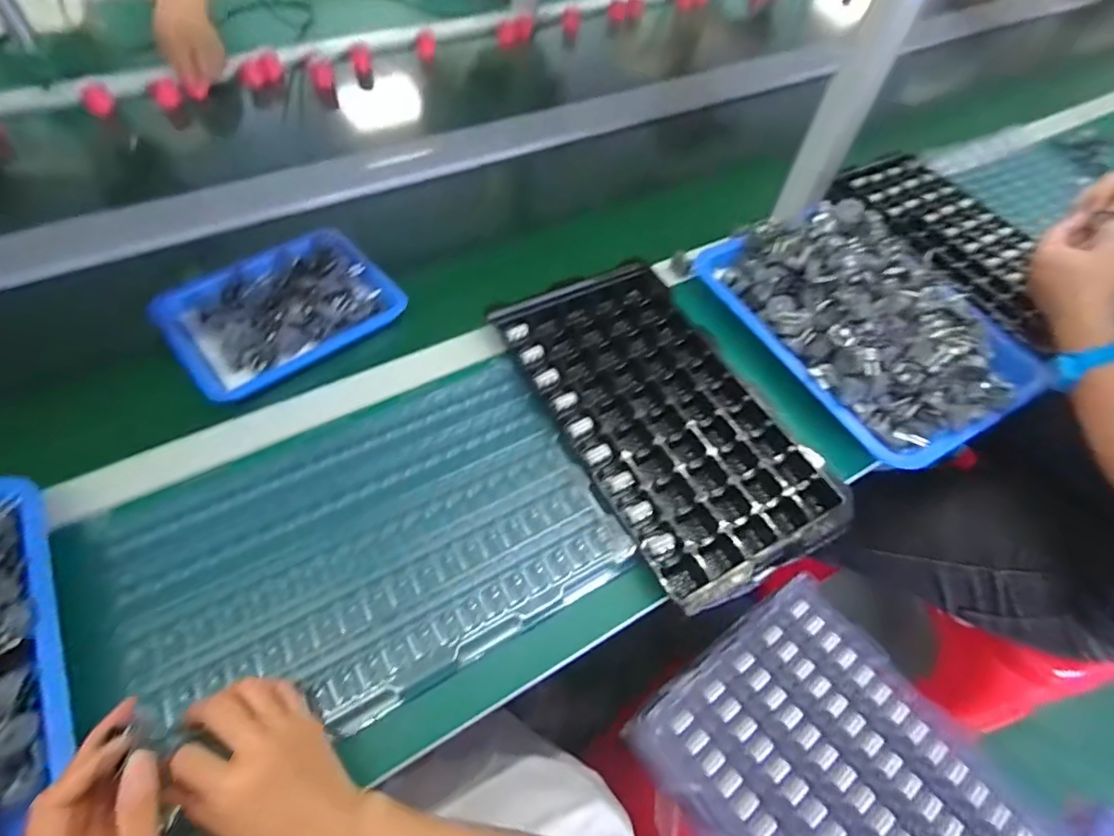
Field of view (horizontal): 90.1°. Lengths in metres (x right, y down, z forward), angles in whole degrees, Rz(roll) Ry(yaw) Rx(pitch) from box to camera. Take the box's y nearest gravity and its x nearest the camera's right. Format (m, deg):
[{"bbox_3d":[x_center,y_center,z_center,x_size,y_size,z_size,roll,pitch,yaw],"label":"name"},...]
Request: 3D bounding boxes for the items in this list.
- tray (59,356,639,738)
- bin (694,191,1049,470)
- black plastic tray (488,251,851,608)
[{"bbox_3d":[-0.155,0.100,0.457,0.372,0.036,0.247,-25,61,-20],"label":"tray"},{"bbox_3d":[0.342,-0.129,0.595,0.251,0.071,0.326,-24,61,-19],"label":"bin"},{"bbox_3d":[0.102,-0.008,0.549,0.203,0.042,0.355,-23,60,-18],"label":"black plastic tray"}]

